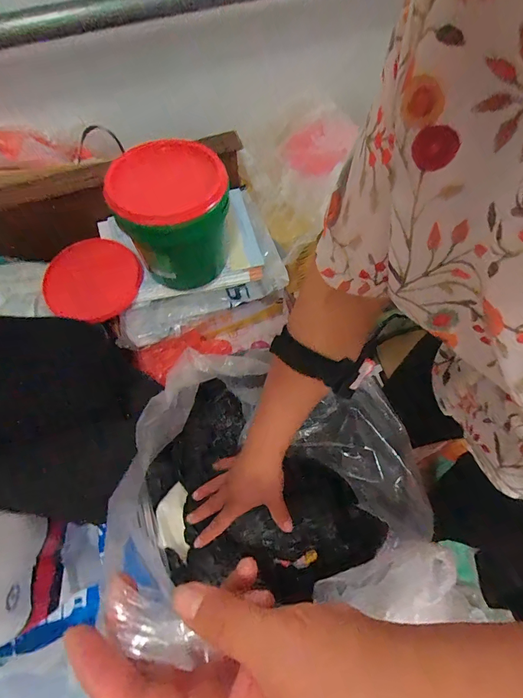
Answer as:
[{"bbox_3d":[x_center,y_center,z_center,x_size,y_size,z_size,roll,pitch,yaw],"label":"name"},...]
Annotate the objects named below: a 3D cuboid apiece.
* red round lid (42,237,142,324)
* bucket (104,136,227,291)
[{"bbox_3d":[-0.344,-0.138,0.728,0.187,0.153,0.023,-41,36,-7],"label":"red round lid"},{"bbox_3d":[-0.146,-0.217,0.643,0.175,0.231,0.170,0,63,1],"label":"bucket"}]

